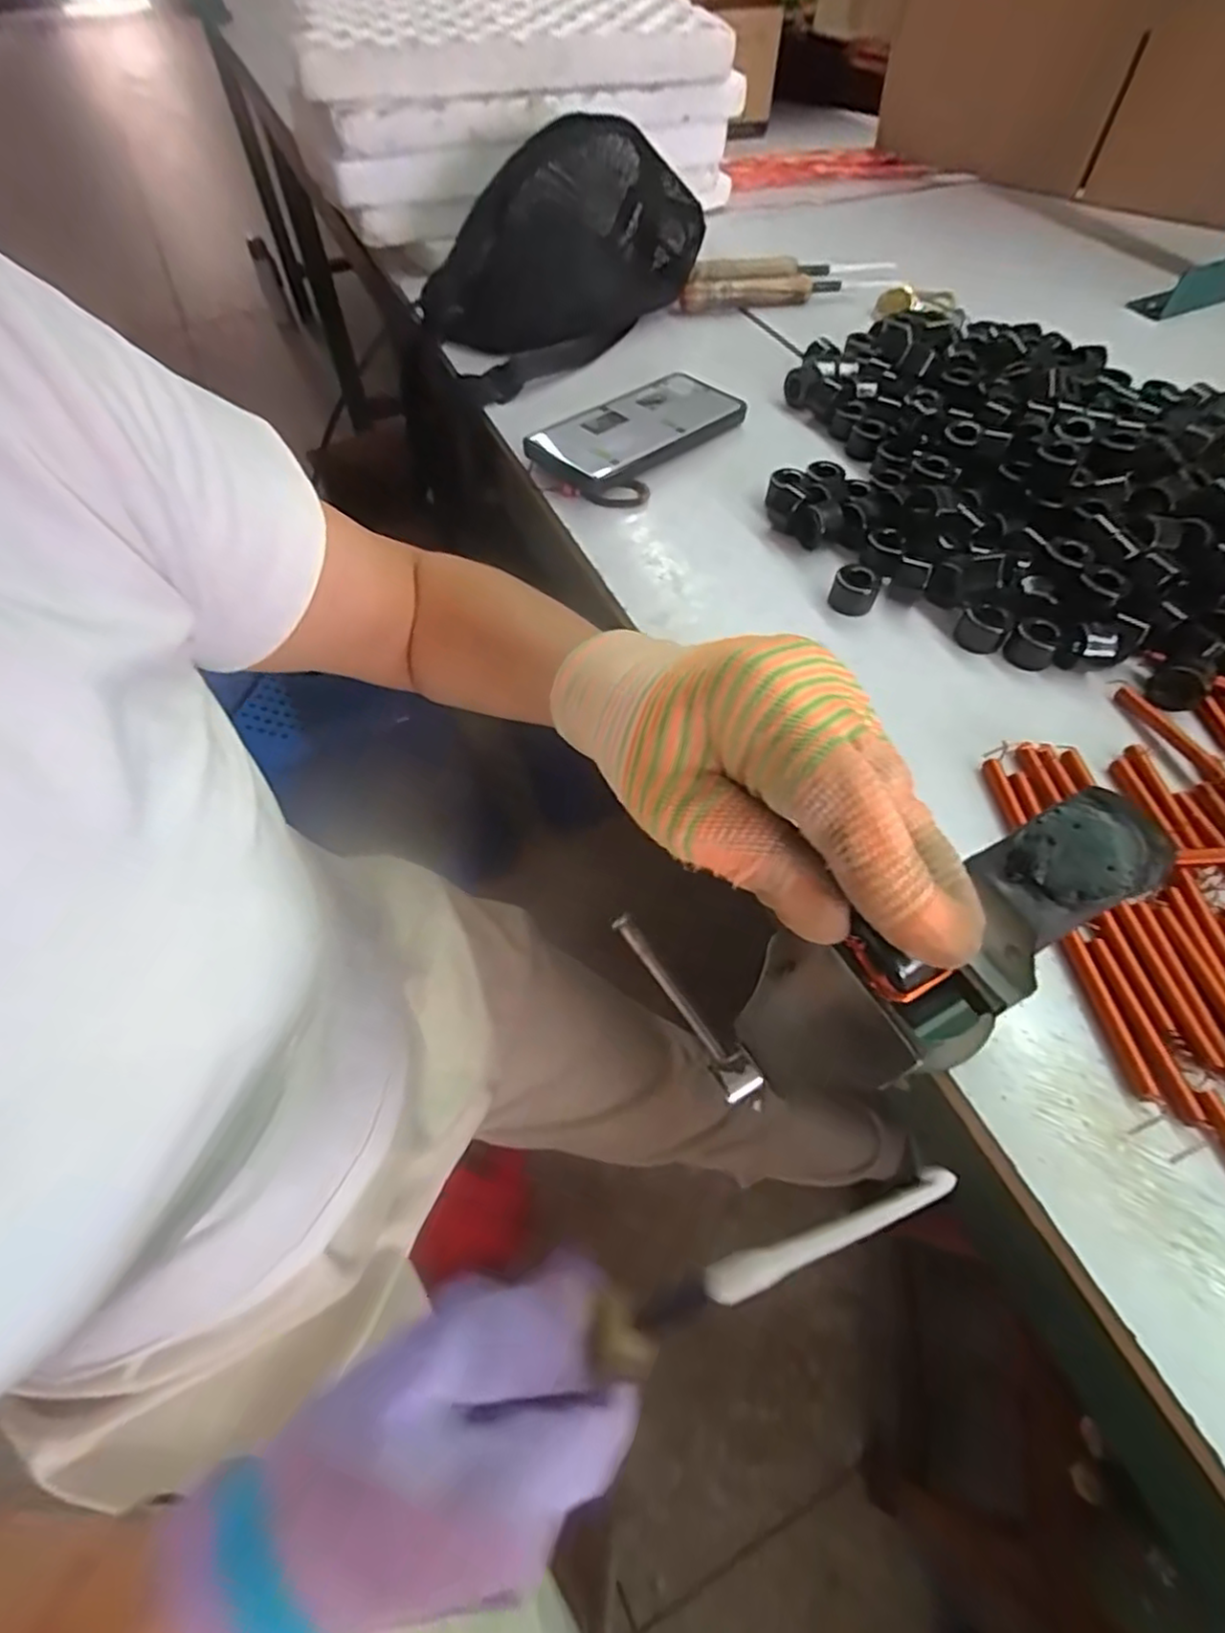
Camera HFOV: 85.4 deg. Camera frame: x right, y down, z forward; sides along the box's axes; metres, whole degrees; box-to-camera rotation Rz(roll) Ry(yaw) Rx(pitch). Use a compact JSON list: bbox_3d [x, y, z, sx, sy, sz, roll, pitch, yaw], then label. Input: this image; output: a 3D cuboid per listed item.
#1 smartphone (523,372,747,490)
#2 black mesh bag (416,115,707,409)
[{"bbox_3d":[0.020,-0.288,0.491,0.161,0.011,0.086,-39,70,-22],"label":"smartphone"},{"bbox_3d":[-0.051,-0.497,0.566,0.167,0.102,0.305,29,63,18],"label":"black mesh bag"}]

